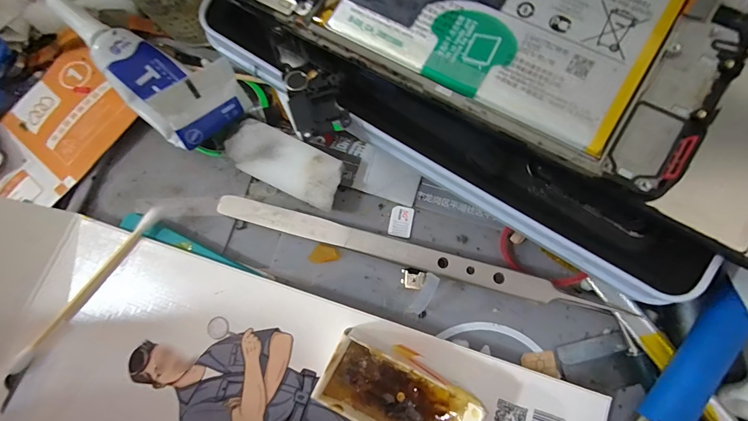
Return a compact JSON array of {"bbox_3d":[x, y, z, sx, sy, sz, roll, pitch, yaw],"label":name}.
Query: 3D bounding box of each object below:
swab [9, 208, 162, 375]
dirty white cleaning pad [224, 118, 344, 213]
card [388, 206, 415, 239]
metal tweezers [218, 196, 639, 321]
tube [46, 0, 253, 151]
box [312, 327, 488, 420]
[{"bbox_3d":[-0.104,0.028,0.117,0.004,0.004,0.071,36,82,7],"label":"swab"},{"bbox_3d":[-0.034,-0.018,0.125,0.044,0.006,0.020,25,101,1],"label":"dirty white cleaning pad"},{"bbox_3d":[0.011,0.004,0.131,0.009,0.004,0.012,13,80,3],"label":"card"},{"bbox_3d":[0.012,0.016,0.122,0.152,0.004,0.008,14,82,9],"label":"metal tweezers"},{"bbox_3d":[-0.089,-0.057,0.125,0.084,0.024,0.029,39,82,7],"label":"tube"},{"bbox_3d":[0.007,0.058,0.101,0.046,0.019,0.023,25,81,5],"label":"box"}]

